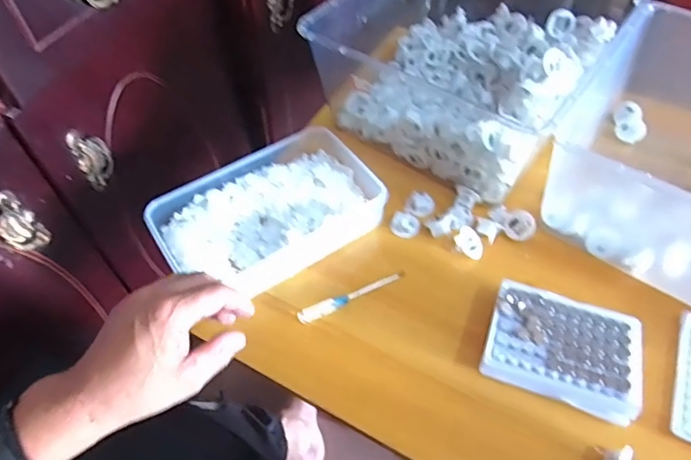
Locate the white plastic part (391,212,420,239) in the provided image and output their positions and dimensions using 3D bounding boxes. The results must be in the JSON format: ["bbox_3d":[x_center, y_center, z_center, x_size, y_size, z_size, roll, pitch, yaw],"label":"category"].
[{"bbox_3d":[0.069,-0.005,0.587,0.031,0.018,0.027,11,55,8],"label":"white plastic part"}]

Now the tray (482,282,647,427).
[{"bbox_3d":[0.204,0.111,0.483,0.132,0.039,0.100,17,56,13],"label":"tray"}]

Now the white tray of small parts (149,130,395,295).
[{"bbox_3d":[-0.085,-0.020,0.586,0.249,0.050,0.152,-29,59,-19],"label":"white tray of small parts"}]

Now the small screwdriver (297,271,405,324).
[{"bbox_3d":[0.008,0.069,0.539,0.125,0.014,0.014,-22,57,-15],"label":"small screwdriver"}]

